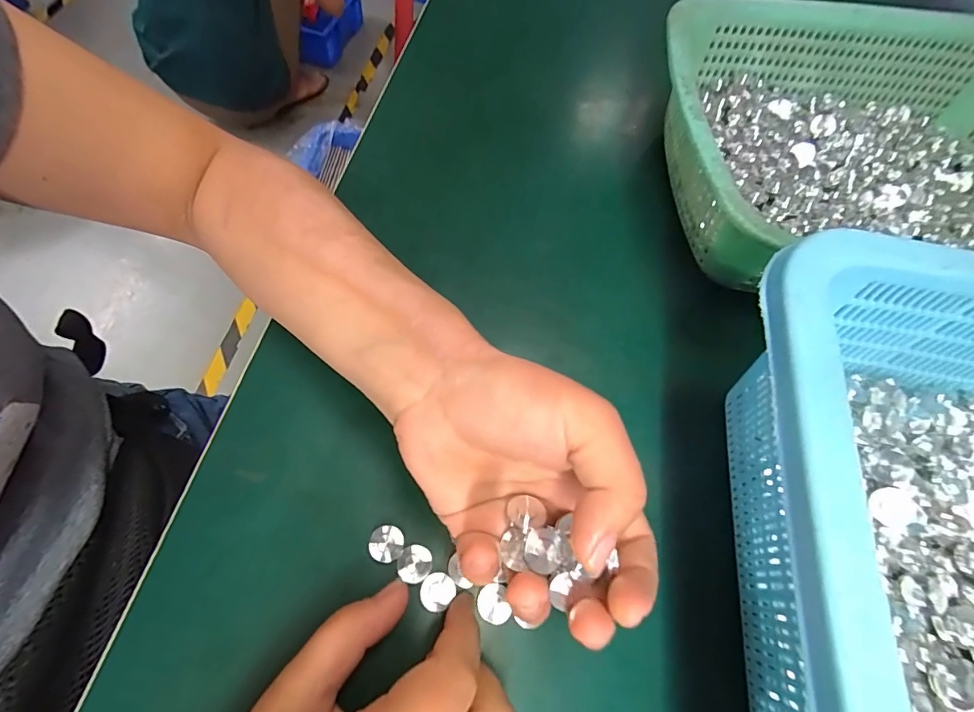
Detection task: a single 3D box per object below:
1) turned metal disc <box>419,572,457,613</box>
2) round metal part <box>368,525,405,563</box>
[{"bbox_3d":[-0.022,0.102,0.193,0.013,0.004,0.015,38,67,12],"label":"turned metal disc"},{"bbox_3d":[-0.045,0.085,0.200,0.015,0.004,0.015,-1,65,-6],"label":"round metal part"}]

